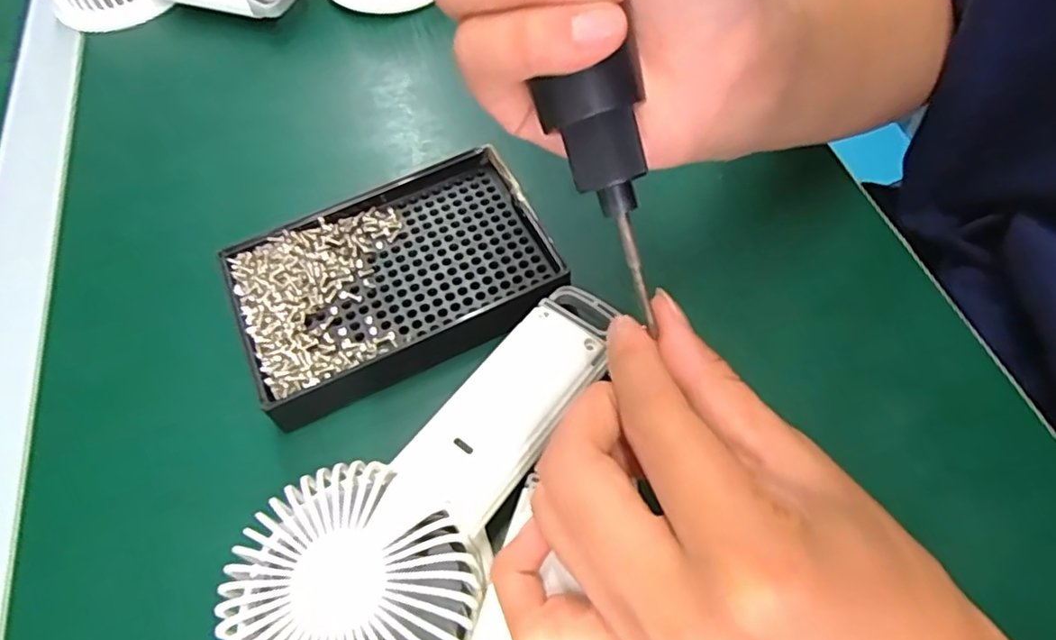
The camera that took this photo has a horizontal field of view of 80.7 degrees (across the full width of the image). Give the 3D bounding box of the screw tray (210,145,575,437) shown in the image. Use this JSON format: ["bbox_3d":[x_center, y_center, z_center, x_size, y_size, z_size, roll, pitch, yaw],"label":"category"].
[{"bbox_3d":[-0.060,-0.019,0.282,0.136,0.020,0.094,-25,60,-11],"label":"screw tray"}]

